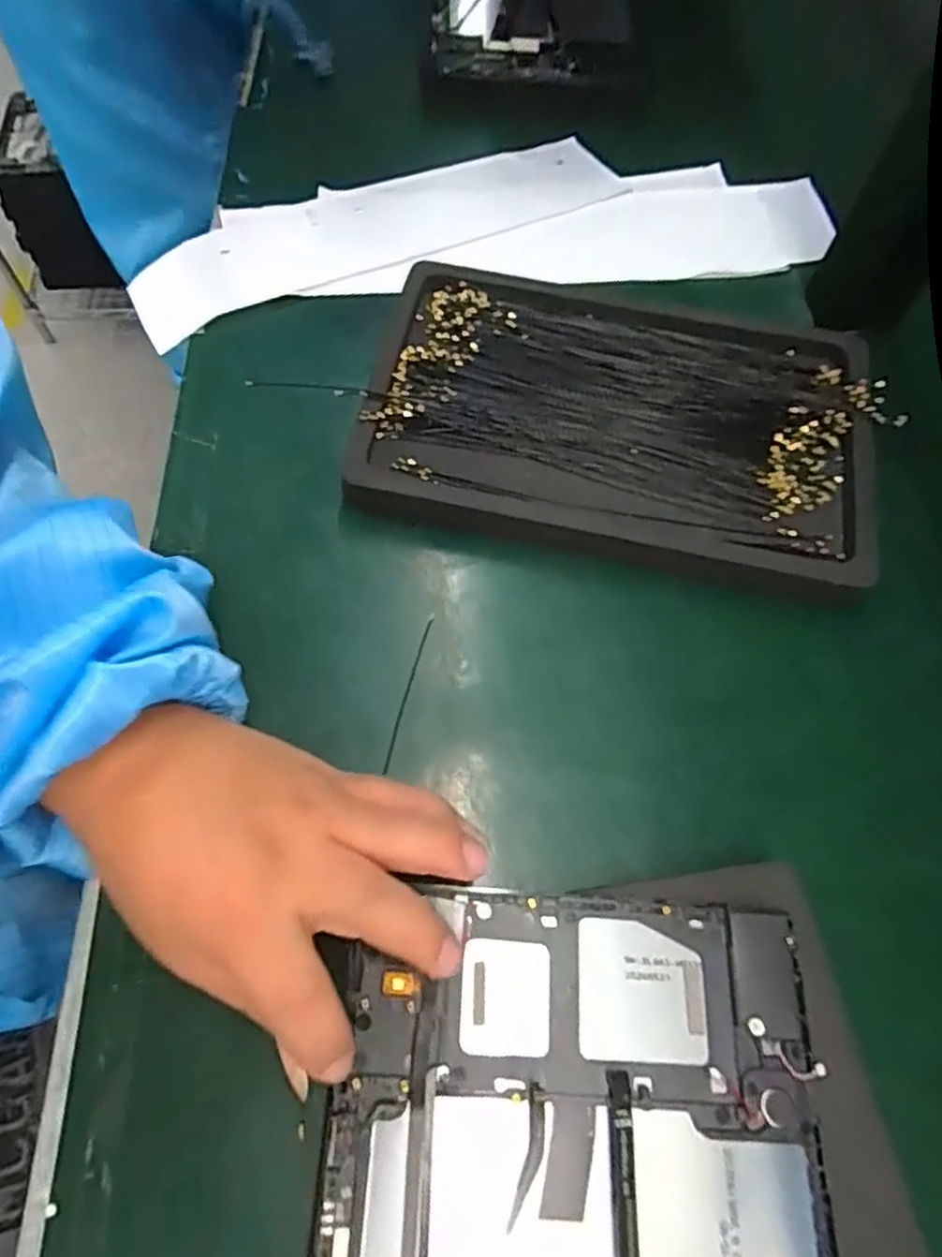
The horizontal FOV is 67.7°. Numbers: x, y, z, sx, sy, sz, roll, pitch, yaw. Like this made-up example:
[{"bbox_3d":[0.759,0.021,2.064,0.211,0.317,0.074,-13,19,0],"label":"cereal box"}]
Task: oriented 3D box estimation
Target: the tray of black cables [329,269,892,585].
[{"bbox_3d":[0.075,-0.106,0.349,0.245,0.018,0.157,11,64,2],"label":"tray of black cables"}]

